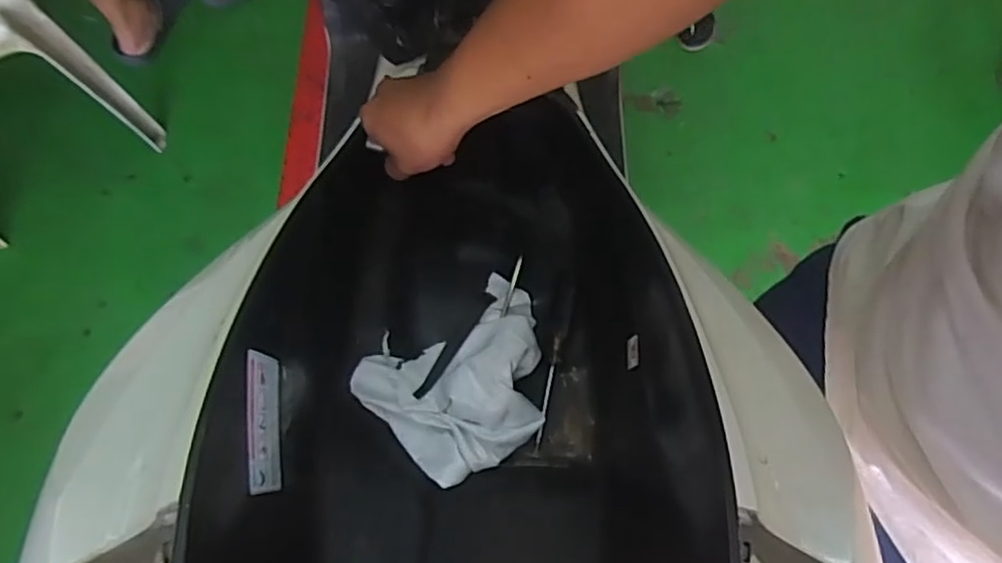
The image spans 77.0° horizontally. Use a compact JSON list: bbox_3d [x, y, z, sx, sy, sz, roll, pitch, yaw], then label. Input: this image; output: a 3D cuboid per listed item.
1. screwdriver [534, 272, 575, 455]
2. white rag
[{"bbox_3d":[0.057,0.077,0.633,0.022,0.026,0.184,9,70,0],"label":"screwdriver"},{"bbox_3d":[-0.033,0.091,0.596,0.190,0.066,0.159,-29,74,-13],"label":"white rag"}]

